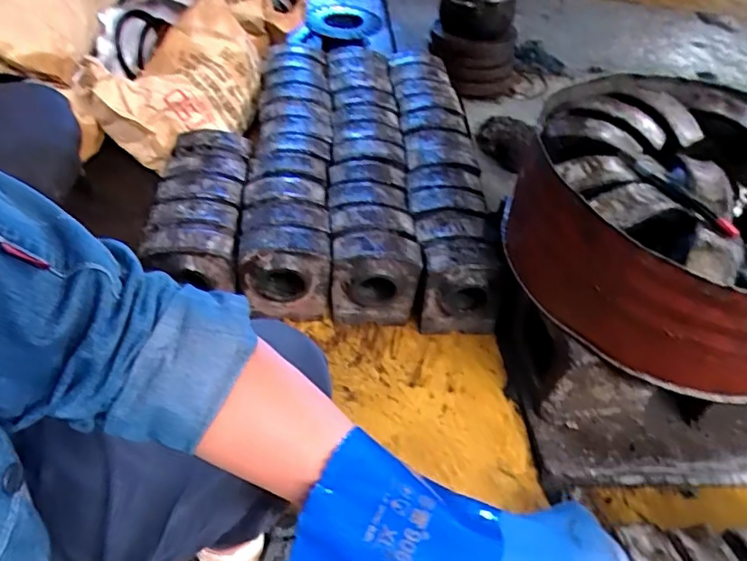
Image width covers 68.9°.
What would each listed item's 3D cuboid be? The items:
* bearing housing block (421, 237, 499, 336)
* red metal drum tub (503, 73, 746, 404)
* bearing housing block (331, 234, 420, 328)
[{"bbox_3d":[0.158,0.015,0.988,0.151,0.165,0.091,9,48,2],"label":"bearing housing block"},{"bbox_3d":[0.479,-0.095,0.842,0.472,0.216,0.499,4,47,-4],"label":"red metal drum tub"},{"bbox_3d":[0.002,0.001,0.997,0.150,0.162,0.091,6,48,-1],"label":"bearing housing block"}]

